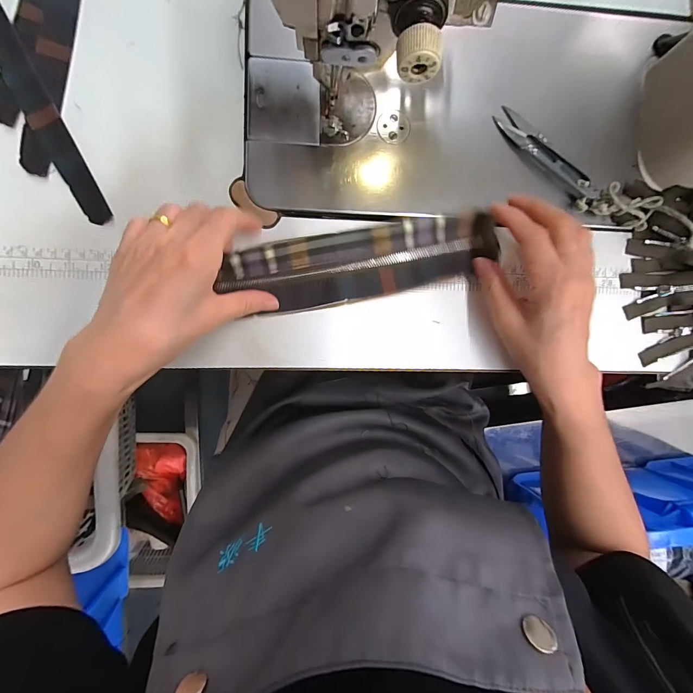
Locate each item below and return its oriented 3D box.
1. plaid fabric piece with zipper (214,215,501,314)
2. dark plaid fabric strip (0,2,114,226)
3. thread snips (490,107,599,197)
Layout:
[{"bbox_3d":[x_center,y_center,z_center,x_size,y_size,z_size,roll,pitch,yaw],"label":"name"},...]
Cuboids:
[{"bbox_3d":[0.016,-0.066,0.268,0.220,0.014,0.054,-10,92,-5],"label":"plaid fabric piece with zipper"},{"bbox_3d":[-0.242,-0.209,0.245,0.023,0.004,0.255,-27,93,-4],"label":"dark plaid fabric strip"},{"bbox_3d":[0.164,-0.158,0.279,0.022,0.009,0.104,-43,82,-3],"label":"thread snips"}]

